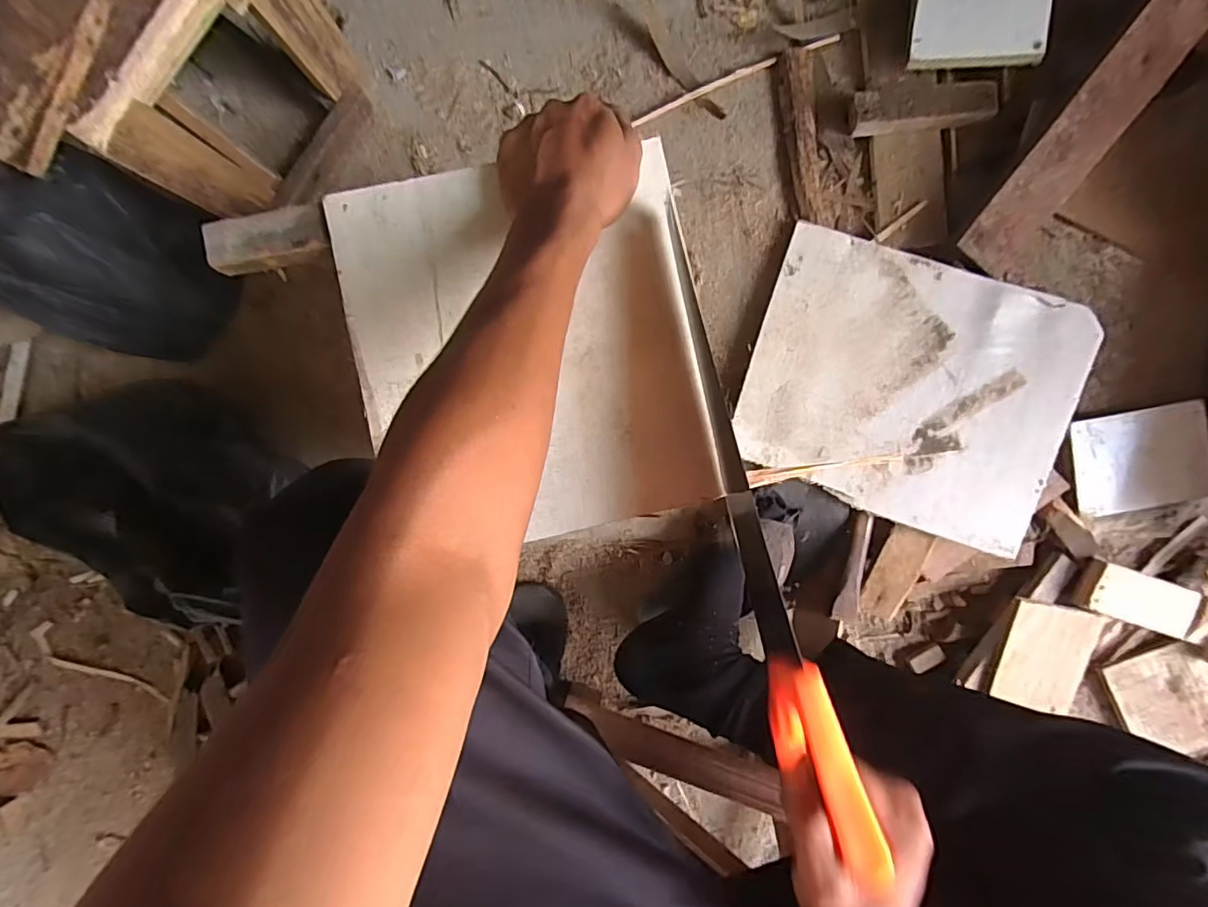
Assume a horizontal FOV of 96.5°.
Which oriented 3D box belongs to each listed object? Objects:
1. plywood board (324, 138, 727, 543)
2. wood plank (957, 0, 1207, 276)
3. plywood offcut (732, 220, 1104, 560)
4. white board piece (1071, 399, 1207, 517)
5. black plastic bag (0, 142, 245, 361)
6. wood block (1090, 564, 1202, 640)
[{"bbox_3d":[-0.057,-0.073,0.390,0.239,0.019,0.263,-11,94,5],"label":"plywood board"},{"bbox_3d":[0.473,-0.319,0.518,0.069,0.013,0.315,31,103,-17],"label":"wood plank"},{"bbox_3d":[0.313,-0.072,0.555,0.308,0.007,0.260,20,90,9],"label":"plywood offcut"},{"bbox_3d":[0.563,0.007,0.562,0.137,0.011,0.106,-12,100,-1],"label":"white board piece"},{"bbox_3d":[-0.513,-0.193,0.533,0.170,0.208,0.174,11,91,3],"label":"black plastic bag"},{"bbox_3d":[0.580,0.158,0.573,0.136,0.012,0.054,19,96,-13],"label":"wood block"}]

